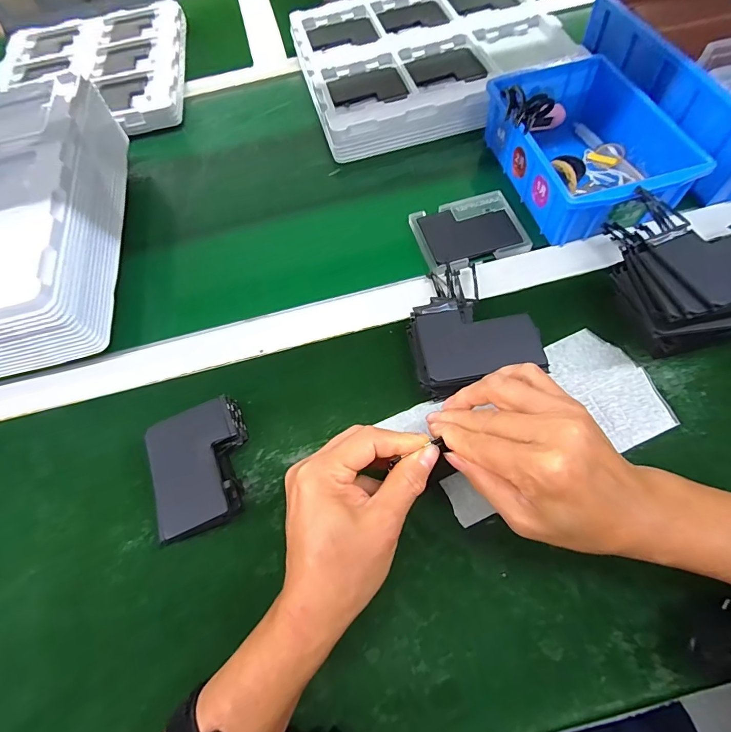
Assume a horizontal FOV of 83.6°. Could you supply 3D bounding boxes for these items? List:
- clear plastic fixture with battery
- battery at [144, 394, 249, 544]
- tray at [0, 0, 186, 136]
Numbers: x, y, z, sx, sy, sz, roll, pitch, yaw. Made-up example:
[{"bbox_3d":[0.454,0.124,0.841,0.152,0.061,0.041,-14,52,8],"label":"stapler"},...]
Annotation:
[{"bbox_3d":[0.105,-0.138,0.416,0.104,0.011,0.086,-16,64,-2],"label":"clear plastic fixture with battery"},{"bbox_3d":[-0.122,0.077,0.313,0.069,0.031,0.091,-21,65,-7],"label":"battery"},{"bbox_3d":[-0.406,-0.439,0.610,0.270,0.027,0.338,-13,62,-1],"label":"tray"}]

